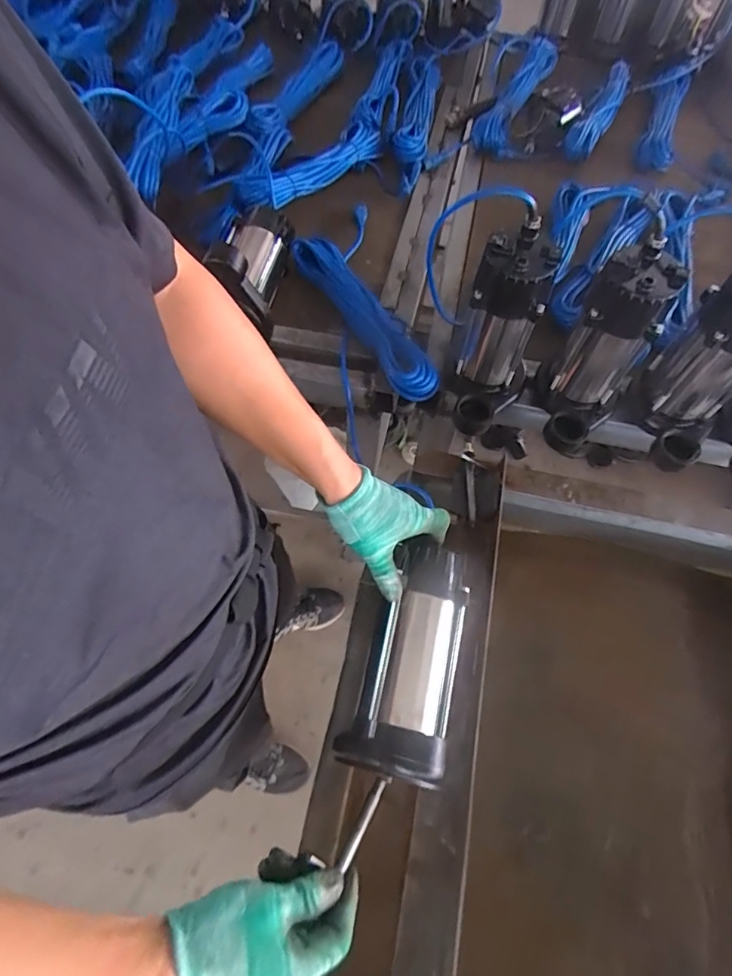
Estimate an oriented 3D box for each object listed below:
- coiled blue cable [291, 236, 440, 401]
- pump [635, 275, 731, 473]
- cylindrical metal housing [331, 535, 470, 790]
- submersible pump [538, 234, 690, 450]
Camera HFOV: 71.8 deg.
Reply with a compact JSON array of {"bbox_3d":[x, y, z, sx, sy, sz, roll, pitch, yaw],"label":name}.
[{"bbox_3d":[0.004,-0.275,0.797,0.081,0.067,0.346,-29,67,-15],"label":"coiled blue cable"},{"bbox_3d":[0.438,-0.152,0.641,0.115,0.218,0.140,35,67,16],"label":"pump"},{"bbox_3d":[0.045,0.167,0.509,0.089,0.094,0.232,13,45,11],"label":"cylindrical metal housing"},{"bbox_3d":[0.302,-0.171,0.655,0.110,0.226,0.144,25,65,11],"label":"submersible pump"}]

